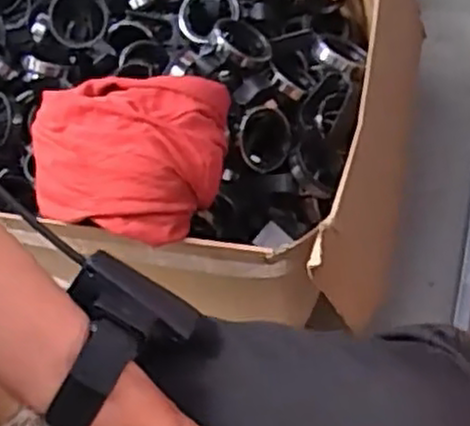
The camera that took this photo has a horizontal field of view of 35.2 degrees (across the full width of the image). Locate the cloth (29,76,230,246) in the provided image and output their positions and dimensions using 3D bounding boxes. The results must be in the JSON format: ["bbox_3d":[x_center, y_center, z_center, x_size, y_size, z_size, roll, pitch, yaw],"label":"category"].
[{"bbox_3d":[-0.105,-0.058,0.718,0.182,0.059,0.157,3,68,6],"label":"cloth"}]

